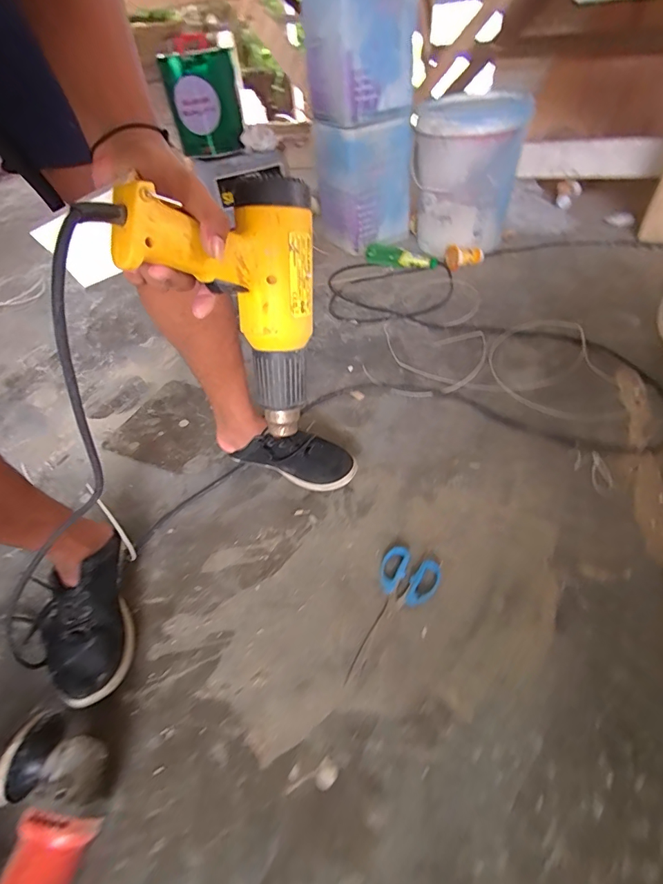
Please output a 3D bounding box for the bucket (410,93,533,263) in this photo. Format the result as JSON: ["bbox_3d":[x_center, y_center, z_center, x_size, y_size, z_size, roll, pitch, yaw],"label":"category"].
[{"bbox_3d":[0.397,-0.786,1.227,0.304,0.364,0.310,7,49,13],"label":"bucket"}]

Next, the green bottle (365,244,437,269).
[{"bbox_3d":[0.208,-0.567,1.268,0.232,0.048,0.063,17,52,21],"label":"green bottle"}]

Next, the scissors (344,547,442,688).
[{"bbox_3d":[0.085,0.241,0.569,0.085,0.012,0.195,17,52,21],"label":"scissors"}]

